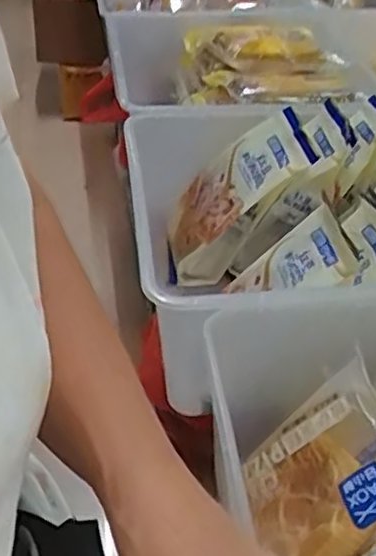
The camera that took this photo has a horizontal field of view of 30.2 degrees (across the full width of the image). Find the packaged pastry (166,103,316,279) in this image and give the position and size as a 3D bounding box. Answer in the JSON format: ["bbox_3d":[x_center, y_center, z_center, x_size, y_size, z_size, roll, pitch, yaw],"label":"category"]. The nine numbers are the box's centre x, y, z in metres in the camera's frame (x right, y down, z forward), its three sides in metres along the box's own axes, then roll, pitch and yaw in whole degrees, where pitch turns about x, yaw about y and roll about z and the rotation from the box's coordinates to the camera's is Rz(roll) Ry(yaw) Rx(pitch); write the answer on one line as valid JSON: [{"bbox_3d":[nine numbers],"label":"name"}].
[{"bbox_3d":[0.050,-0.087,0.698,0.038,0.174,0.079,22,39,-45],"label":"packaged pastry"}]

